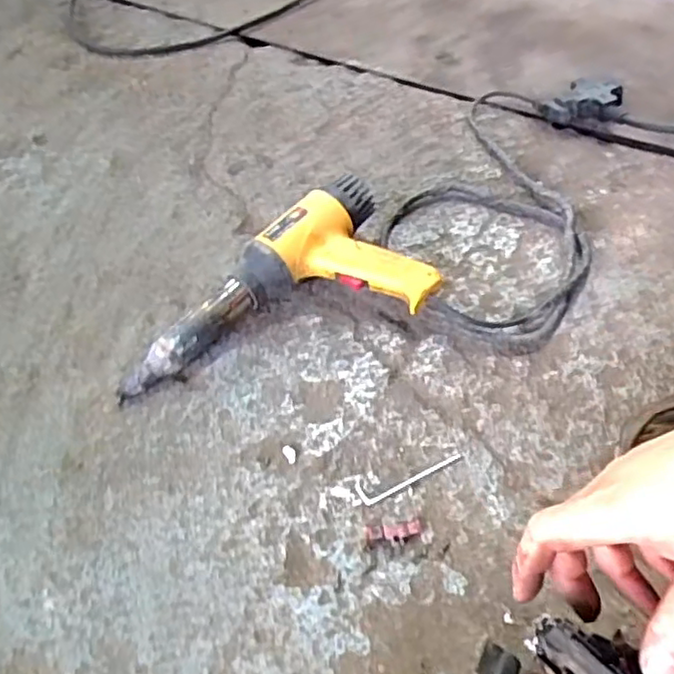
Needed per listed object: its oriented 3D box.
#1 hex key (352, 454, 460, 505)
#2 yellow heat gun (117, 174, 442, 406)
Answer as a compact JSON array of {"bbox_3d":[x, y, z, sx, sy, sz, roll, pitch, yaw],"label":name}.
[{"bbox_3d":[0.056,0.105,0.524,0.086,0.004,0.020,-22,51,-14],"label":"hex key"},{"bbox_3d":[-0.067,-0.039,0.609,0.291,0.068,0.153,-22,53,-15],"label":"yellow heat gun"}]

